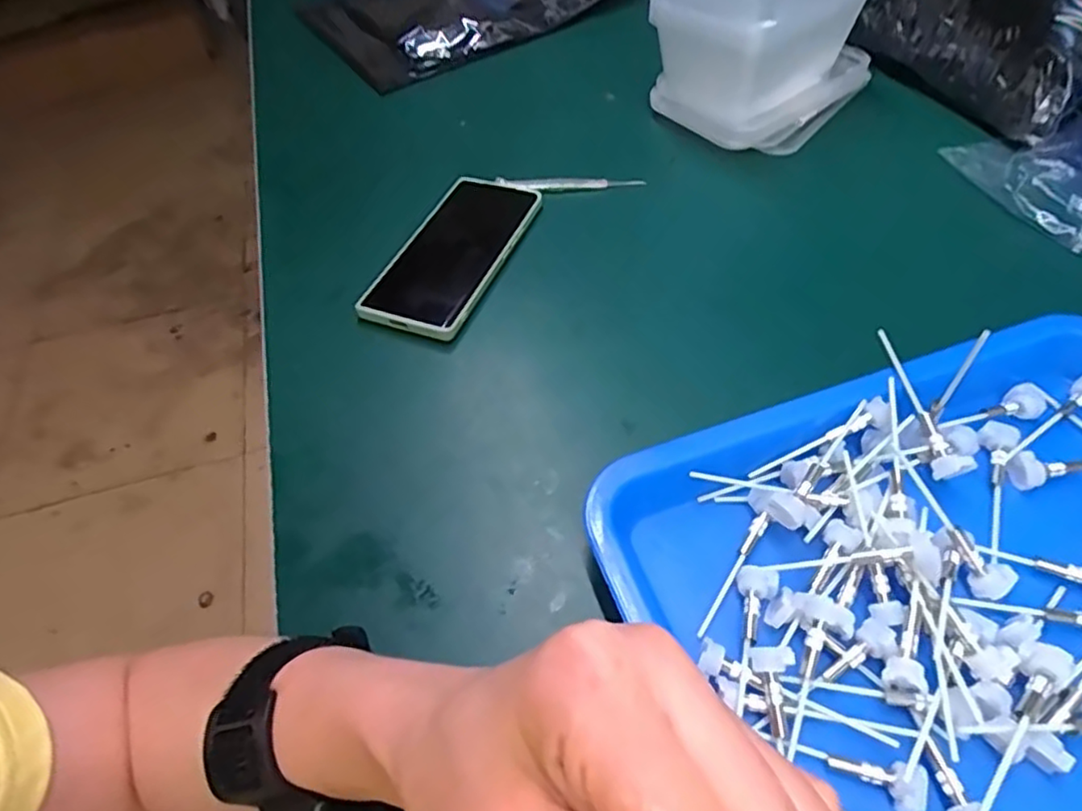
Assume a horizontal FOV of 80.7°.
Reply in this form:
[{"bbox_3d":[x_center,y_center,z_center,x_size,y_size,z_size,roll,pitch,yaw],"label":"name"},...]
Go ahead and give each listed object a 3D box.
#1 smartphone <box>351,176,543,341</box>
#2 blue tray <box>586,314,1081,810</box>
[{"bbox_3d":[-0.061,-0.112,0.453,0.071,0.015,0.156,19,58,13],"label":"smartphone"},{"bbox_3d":[0.213,0.090,0.281,0.314,0.033,0.258,-18,54,-8],"label":"blue tray"}]

